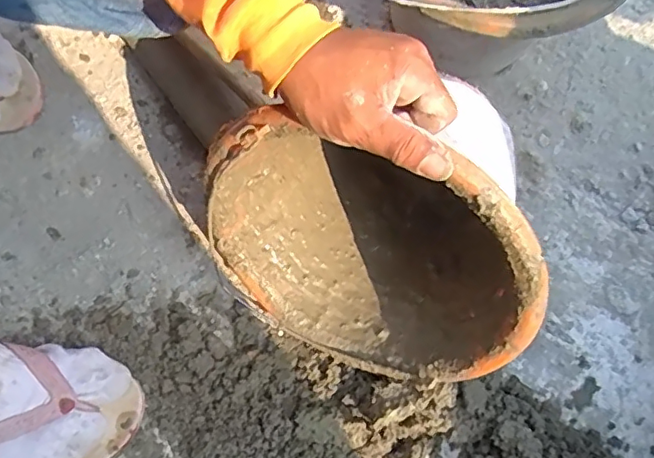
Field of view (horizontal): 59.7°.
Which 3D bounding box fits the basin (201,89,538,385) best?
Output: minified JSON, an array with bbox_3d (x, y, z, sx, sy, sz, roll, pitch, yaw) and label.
[{"bbox_3d":[0.056,-0.020,0.466,0.253,0.228,0.175,19,51,20],"label":"basin"}]

